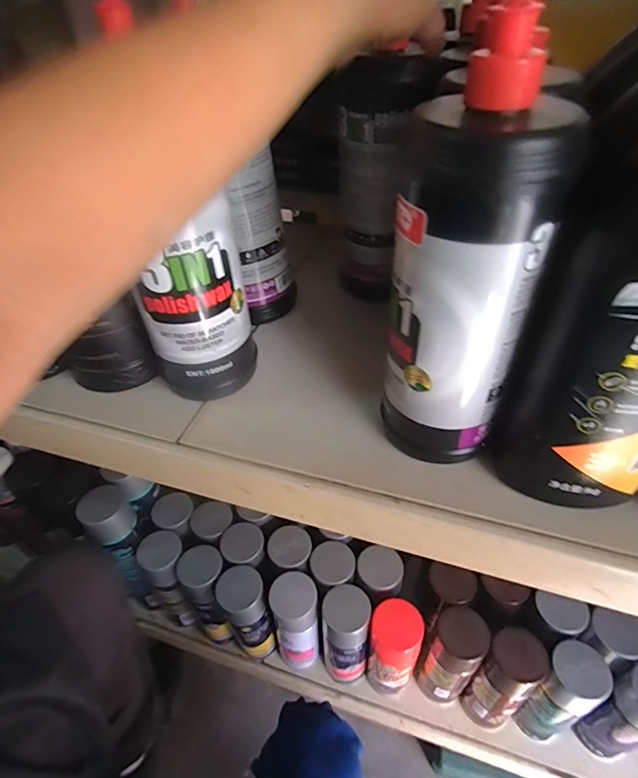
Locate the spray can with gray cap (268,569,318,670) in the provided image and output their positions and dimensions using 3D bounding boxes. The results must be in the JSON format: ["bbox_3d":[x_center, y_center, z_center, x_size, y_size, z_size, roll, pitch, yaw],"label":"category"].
[{"bbox_3d":[-0.031,0.334,0.652,0.062,0.186,0.064,-7,44,-3],"label":"spray can with gray cap"}]

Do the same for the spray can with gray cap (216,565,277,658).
[{"bbox_3d":[-0.101,0.335,0.663,0.058,0.185,0.067,-29,49,-24],"label":"spray can with gray cap"}]

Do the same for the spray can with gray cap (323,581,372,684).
[{"bbox_3d":[0.039,0.343,0.635,0.060,0.182,0.062,4,44,7],"label":"spray can with gray cap"}]

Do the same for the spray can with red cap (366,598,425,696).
[{"bbox_3d":[0.101,0.358,0.615,0.064,0.184,0.063,-2,44,2],"label":"spray can with red cap"}]

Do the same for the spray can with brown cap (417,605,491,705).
[{"bbox_3d":[0.178,0.355,0.597,0.060,0.200,0.065,-2,44,2],"label":"spray can with brown cap"}]

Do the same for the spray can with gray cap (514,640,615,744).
[{"bbox_3d":[0.303,0.389,0.574,0.065,0.184,0.062,-2,44,2],"label":"spray can with gray cap"}]

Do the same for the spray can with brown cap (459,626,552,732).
[{"bbox_3d":[0.235,0.378,0.579,0.059,0.199,0.061,-2,44,2],"label":"spray can with brown cap"}]

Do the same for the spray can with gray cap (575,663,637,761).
[{"bbox_3d":[0.372,0.398,0.548,0.064,0.193,0.062,-2,44,2],"label":"spray can with gray cap"}]

